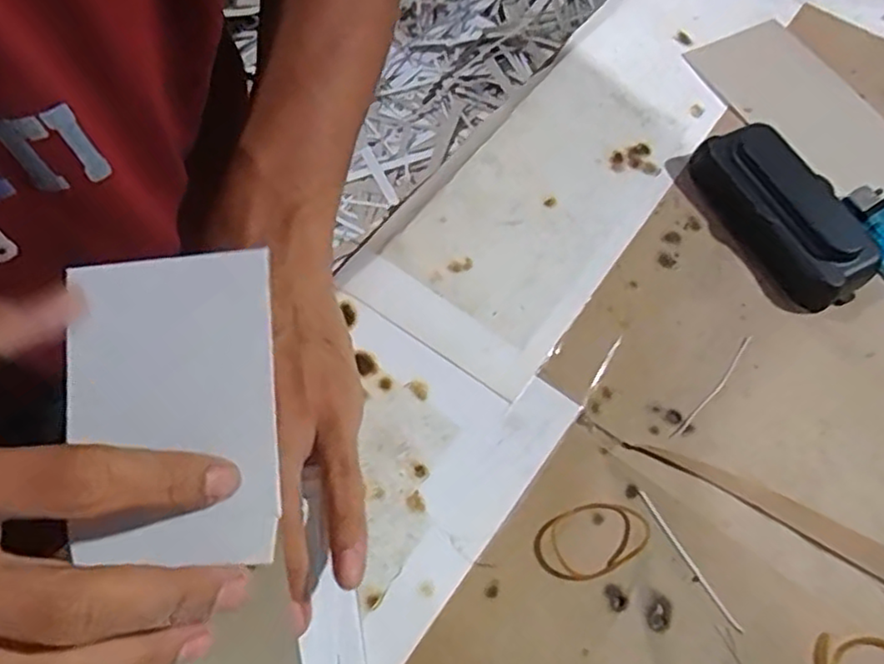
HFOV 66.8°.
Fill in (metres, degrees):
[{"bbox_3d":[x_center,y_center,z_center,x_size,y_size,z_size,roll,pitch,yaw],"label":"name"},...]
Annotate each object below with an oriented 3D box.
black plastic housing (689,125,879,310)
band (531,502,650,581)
[{"bbox_3d":[0.180,-0.063,0.352,0.051,0.026,0.104,-23,68,-14],"label":"black plastic housing"},{"bbox_3d":[0.065,0.089,0.289,0.050,0.004,0.029,-19,67,-12],"label":"band"}]

